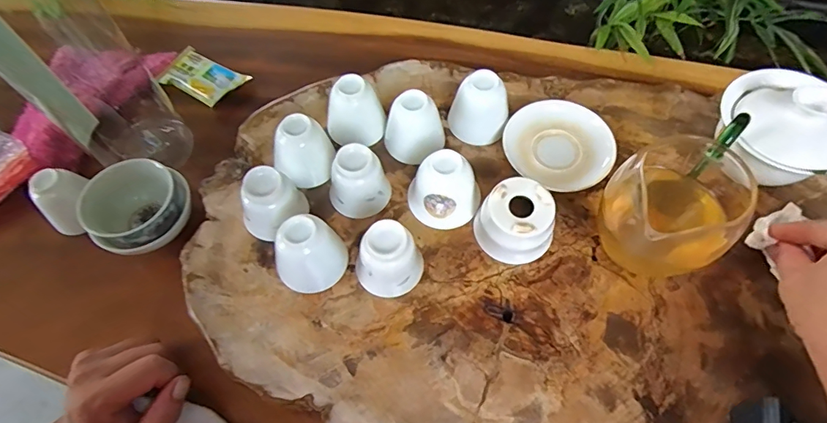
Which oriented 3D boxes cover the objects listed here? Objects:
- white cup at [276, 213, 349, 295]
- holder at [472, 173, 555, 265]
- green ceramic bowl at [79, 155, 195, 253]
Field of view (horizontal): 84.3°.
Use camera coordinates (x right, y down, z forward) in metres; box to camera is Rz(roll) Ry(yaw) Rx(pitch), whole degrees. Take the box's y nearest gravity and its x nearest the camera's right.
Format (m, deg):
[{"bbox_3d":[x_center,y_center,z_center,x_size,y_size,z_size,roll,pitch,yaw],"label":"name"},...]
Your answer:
[{"bbox_3d":[-0.080,0.030,0.336,0.047,0.054,0.049,37,69,20],"label":"white cup"},{"bbox_3d":[0.079,0.009,0.351,0.051,0.044,0.052,-1,62,2],"label":"holder"},{"bbox_3d":[-0.236,0.001,0.403,0.074,0.061,0.079,-1,62,2],"label":"green ceramic bowl"}]

